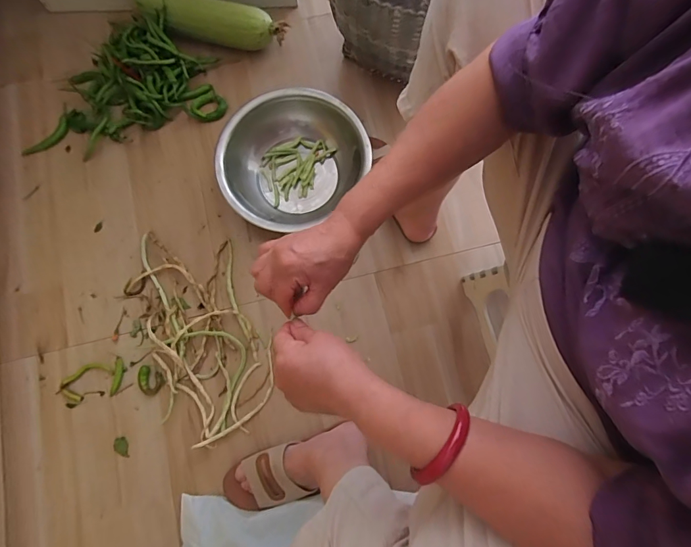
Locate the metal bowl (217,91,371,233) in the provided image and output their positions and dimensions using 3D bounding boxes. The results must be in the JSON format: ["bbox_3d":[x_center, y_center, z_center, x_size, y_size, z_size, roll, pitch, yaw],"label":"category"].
[{"bbox_3d":[-0.105,-0.219,0.749,0.275,0.082,0.237,-41,80,-8],"label":"metal bowl"}]

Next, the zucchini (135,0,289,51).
[{"bbox_3d":[-0.277,-0.524,0.817,0.311,0.079,0.075,16,79,5],"label":"zucchini"}]

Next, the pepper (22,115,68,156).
[{"bbox_3d":[-0.632,-0.286,0.830,0.036,0.019,0.118,43,81,9],"label":"pepper"}]

